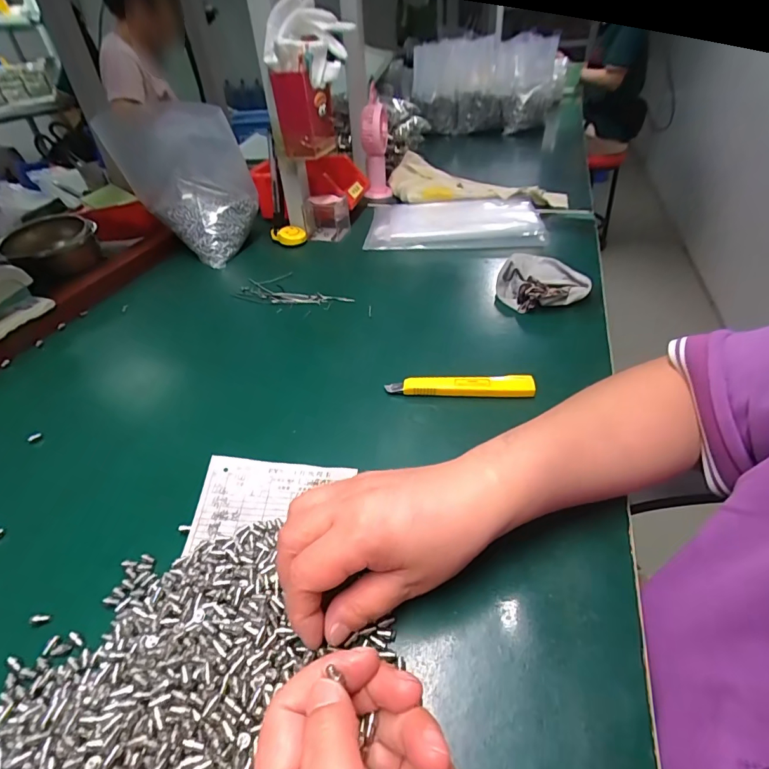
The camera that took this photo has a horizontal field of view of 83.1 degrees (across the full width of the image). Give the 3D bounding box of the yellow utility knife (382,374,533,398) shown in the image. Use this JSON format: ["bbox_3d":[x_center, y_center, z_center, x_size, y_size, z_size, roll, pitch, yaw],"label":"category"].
[{"bbox_3d":[0.067,0.000,0.387,0.127,0.011,0.019,1,41,7],"label":"yellow utility knife"}]

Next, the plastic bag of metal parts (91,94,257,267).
[{"bbox_3d":[-0.279,-0.287,0.623,0.169,0.193,0.098,15,44,22],"label":"plastic bag of metal parts"}]

